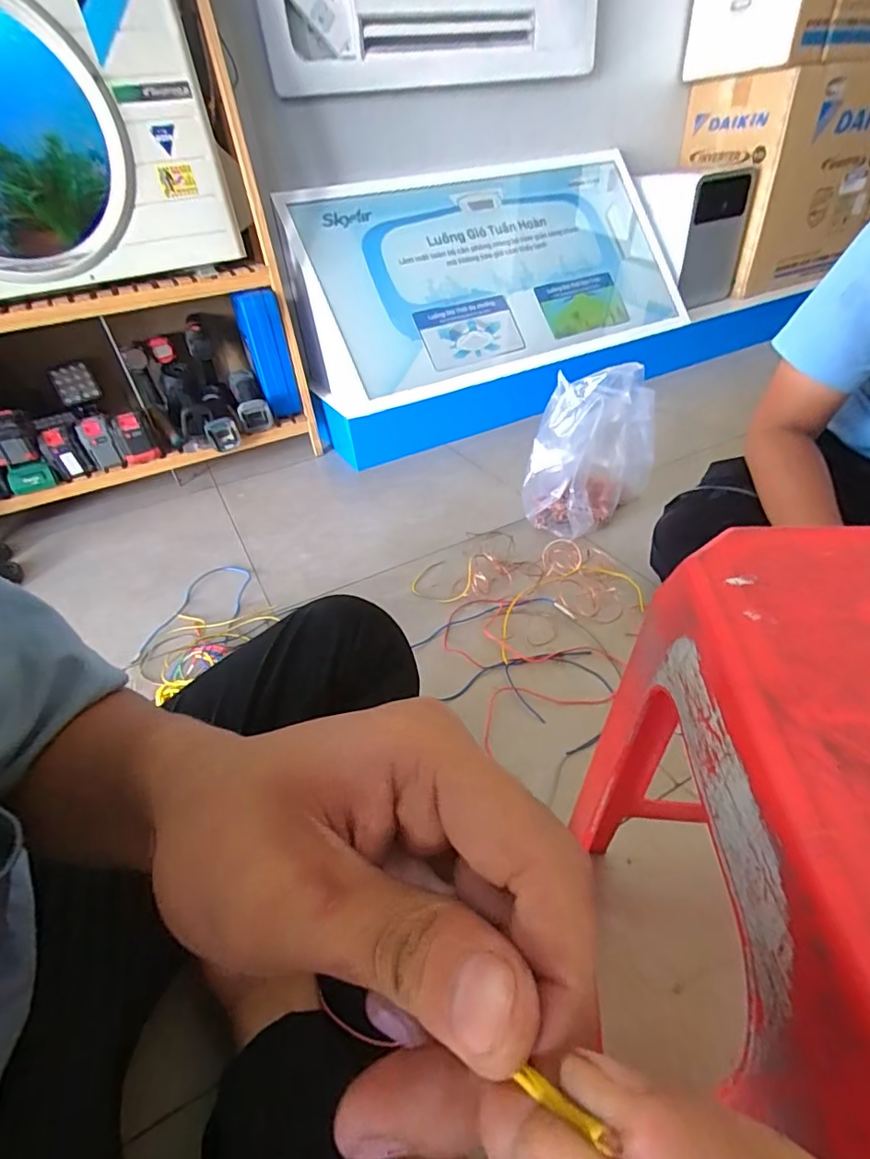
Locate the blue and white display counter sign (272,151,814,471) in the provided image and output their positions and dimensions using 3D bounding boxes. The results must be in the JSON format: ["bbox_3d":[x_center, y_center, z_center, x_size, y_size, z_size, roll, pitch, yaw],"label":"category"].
[{"bbox_3d":[0.343,-0.914,1.652,1.589,0.561,0.548,-23,41,-20],"label":"blue and white display counter sign"}]

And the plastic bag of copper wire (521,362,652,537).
[{"bbox_3d":[0.303,-0.249,1.016,0.226,0.295,0.132,-16,39,-12],"label":"plastic bag of copper wire"}]

